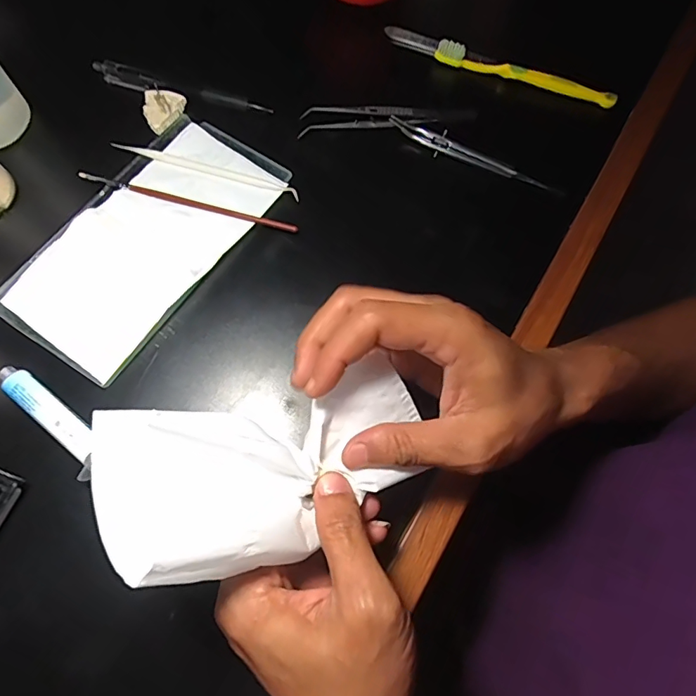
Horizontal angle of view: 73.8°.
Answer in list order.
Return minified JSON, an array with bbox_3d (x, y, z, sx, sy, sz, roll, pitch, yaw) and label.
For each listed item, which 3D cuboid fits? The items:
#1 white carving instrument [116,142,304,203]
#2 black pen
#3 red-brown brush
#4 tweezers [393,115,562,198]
[{"bbox_3d":[-0.104,-0.133,0.342,0.140,0.005,0.009,16,71,1],"label":"white carving instrument"},{"bbox_3d":[-0.132,-0.204,0.365,0.145,0.010,0.013,16,71,1],"label":"black pen"},{"bbox_3d":[-0.115,-0.105,0.332,0.161,0.004,0.006,15,71,1],"label":"red-brown brush"},{"bbox_3d":[0.097,-0.148,0.361,0.138,0.014,0.013,26,71,5],"label":"tweezers"}]

